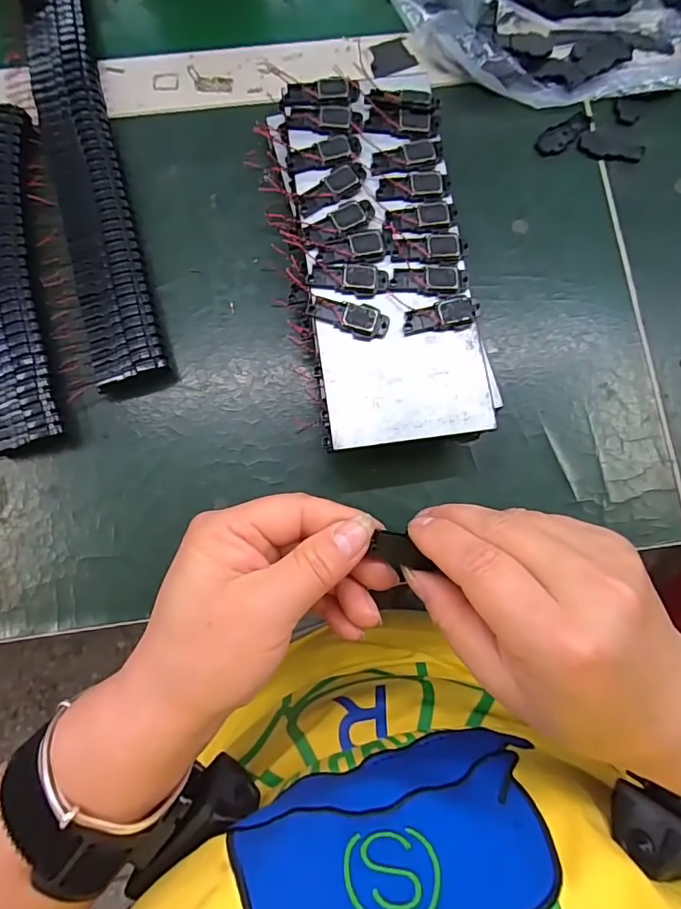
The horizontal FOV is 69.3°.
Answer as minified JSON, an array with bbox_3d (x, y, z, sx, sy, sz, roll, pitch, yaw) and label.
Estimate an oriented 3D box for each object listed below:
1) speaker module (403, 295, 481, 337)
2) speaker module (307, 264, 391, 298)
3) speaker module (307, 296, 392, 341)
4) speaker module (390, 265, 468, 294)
[{"bbox_3d":[0.049,-0.068,0.242,0.037,0.005,0.015,-12,82,-3],"label":"speaker module"},{"bbox_3d":[0.004,-0.087,0.244,0.039,0.005,0.014,9,81,0],"label":"speaker module"},{"bbox_3d":[0.004,-0.068,0.241,0.039,0.004,0.015,24,82,2],"label":"speaker module"},{"bbox_3d":[0.044,-0.087,0.243,0.037,0.004,0.014,3,81,-1],"label":"speaker module"}]

